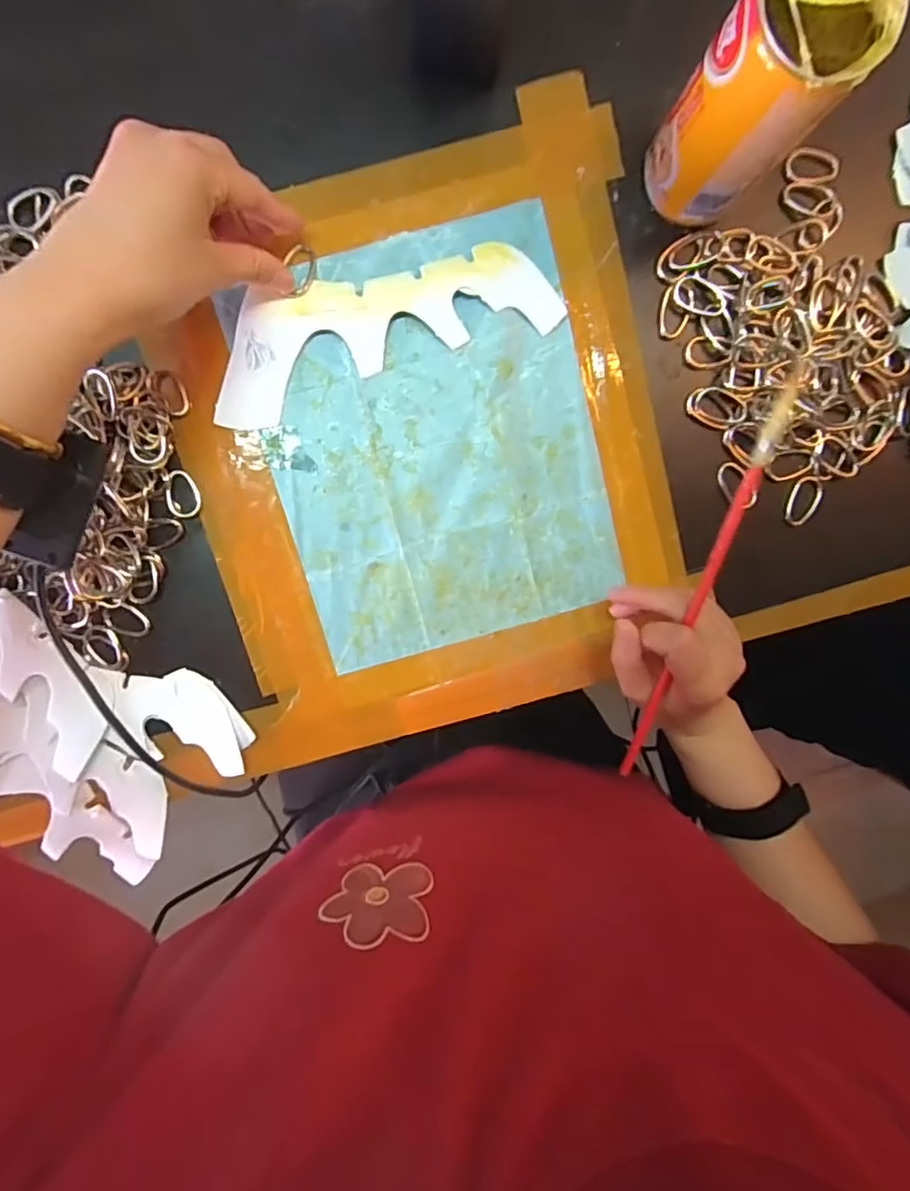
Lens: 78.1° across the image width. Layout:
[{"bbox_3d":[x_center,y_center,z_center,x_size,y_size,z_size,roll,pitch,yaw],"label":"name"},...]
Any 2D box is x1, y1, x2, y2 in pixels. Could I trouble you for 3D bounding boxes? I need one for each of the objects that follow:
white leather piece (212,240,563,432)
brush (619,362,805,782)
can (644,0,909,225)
[{"bbox_3d":[-0.046,-0.166,0.341,0.213,0.004,0.067,-19,102,0],"label":"white leather piece"},{"bbox_3d":[0.133,0.007,0.308,0.007,0.008,0.252,8,120,-4],"label":"brush"},{"bbox_3d":[0.147,-0.258,0.283,0.076,0.130,0.065,35,94,-7],"label":"can"}]

